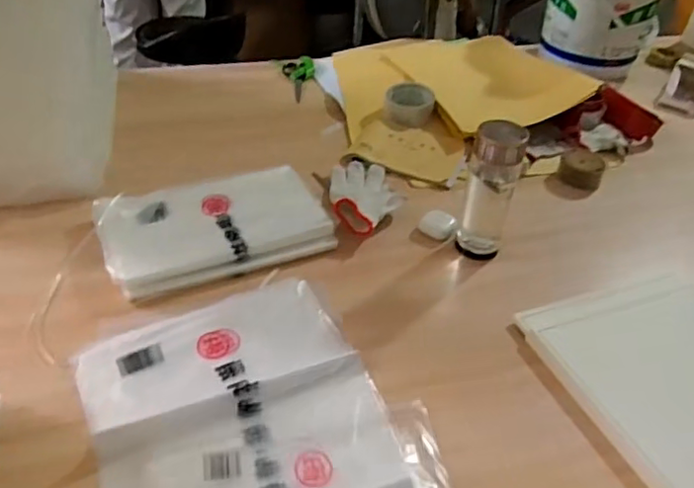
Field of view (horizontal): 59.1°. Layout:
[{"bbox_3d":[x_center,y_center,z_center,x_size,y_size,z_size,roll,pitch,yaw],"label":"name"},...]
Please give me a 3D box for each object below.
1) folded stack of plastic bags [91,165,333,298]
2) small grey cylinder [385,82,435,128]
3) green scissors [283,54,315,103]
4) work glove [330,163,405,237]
[{"bbox_3d":[-0.184,-0.026,0.857,0.300,0.036,0.187,-13,43,-20],"label":"folded stack of plastic bags"},{"bbox_3d":[0.115,-0.259,1.125,0.090,0.038,0.085,7,39,2],"label":"small grey cylinder"},{"bbox_3d":[-0.098,-0.347,1.265,0.065,0.020,0.173,0,40,-6],"label":"green scissors"},{"bbox_3d":[0.027,-0.085,0.932,0.104,0.040,0.192,0,40,-6],"label":"work glove"}]

